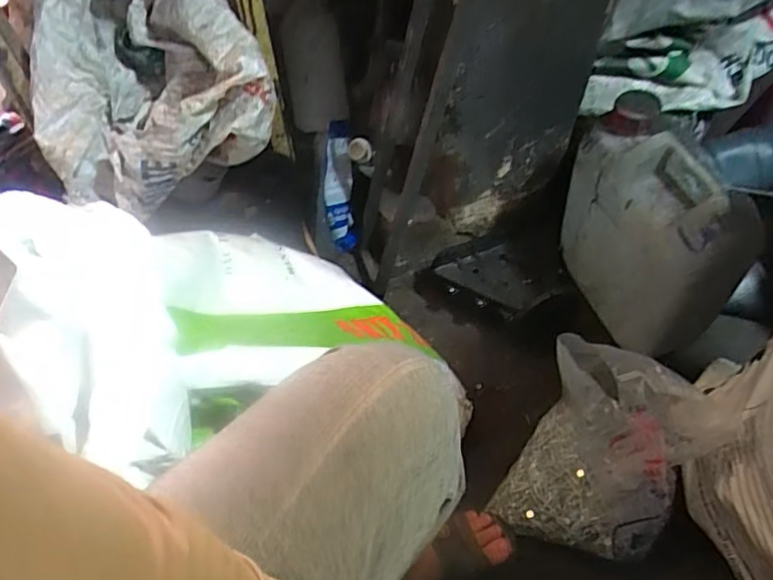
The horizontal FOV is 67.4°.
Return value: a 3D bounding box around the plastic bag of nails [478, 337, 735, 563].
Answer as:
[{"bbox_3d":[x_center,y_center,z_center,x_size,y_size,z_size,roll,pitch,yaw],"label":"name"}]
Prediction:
[{"bbox_3d":[0.241,0.194,0.644,0.183,0.232,0.147,22,59,16],"label":"plastic bag of nails"}]

